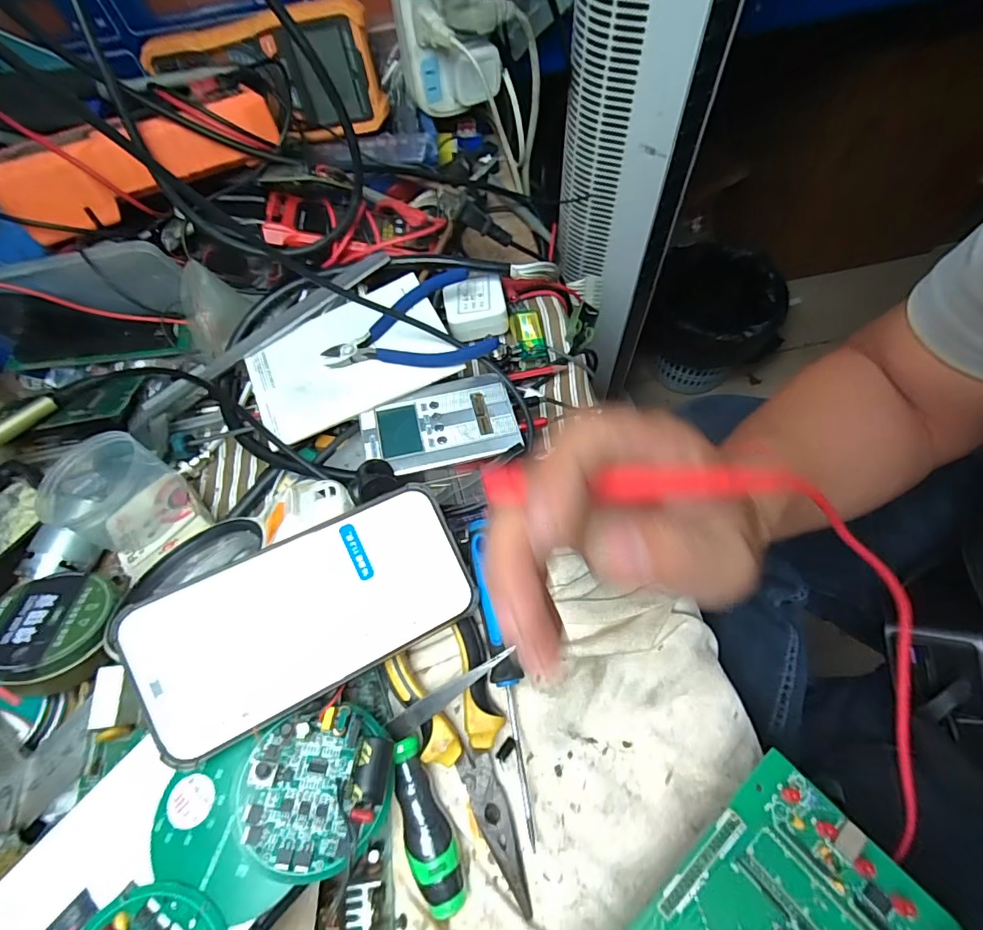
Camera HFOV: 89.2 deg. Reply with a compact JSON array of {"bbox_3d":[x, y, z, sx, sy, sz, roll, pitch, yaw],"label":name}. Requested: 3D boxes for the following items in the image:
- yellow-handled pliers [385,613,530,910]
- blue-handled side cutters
[{"bbox_3d":[-0.007,0.153,0.259,0.052,0.023,0.143,-24,65,-9],"label":"yellow-handled pliers"},{"bbox_3d":[-0.062,-0.096,0.356,0.116,0.019,0.080,-14,64,-4],"label":"blue-handled side cutters"}]

